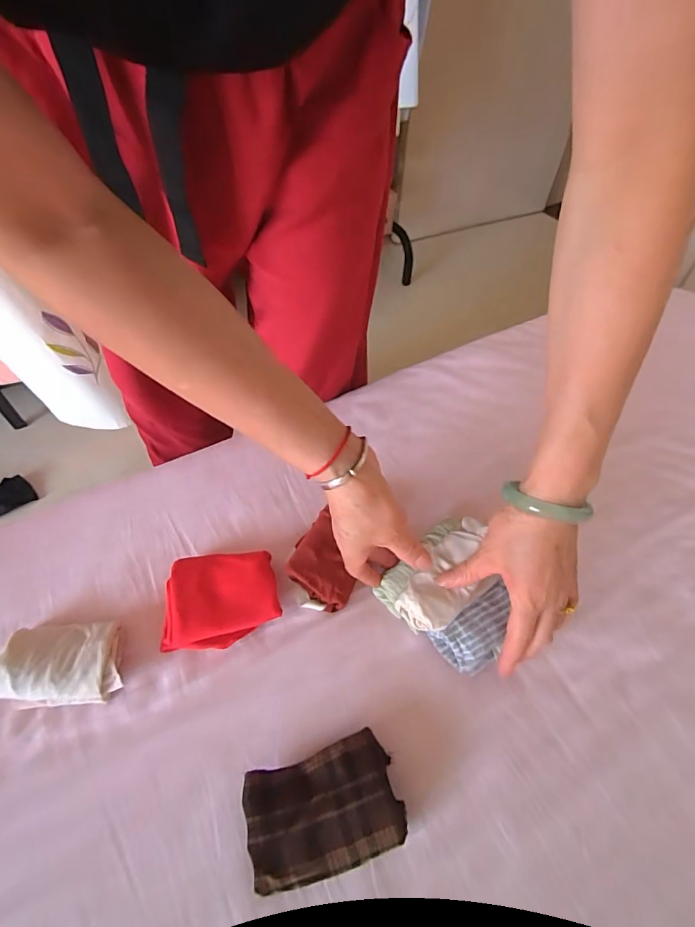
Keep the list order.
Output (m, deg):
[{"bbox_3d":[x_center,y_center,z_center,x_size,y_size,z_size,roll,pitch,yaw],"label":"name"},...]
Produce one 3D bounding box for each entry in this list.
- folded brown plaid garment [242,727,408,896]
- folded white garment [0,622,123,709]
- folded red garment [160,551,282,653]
[{"bbox_3d":[-0.017,0.244,0.310,0.102,0.035,0.069,-14,54,-12],"label":"folded brown plaid garment"},{"bbox_3d":[-0.236,0.166,0.368,0.093,0.034,0.062,-2,52,-3],"label":"folded white garment"},{"bbox_3d":[-0.113,0.123,0.401,0.095,0.034,0.078,-5,53,-5],"label":"folded red garment"}]

